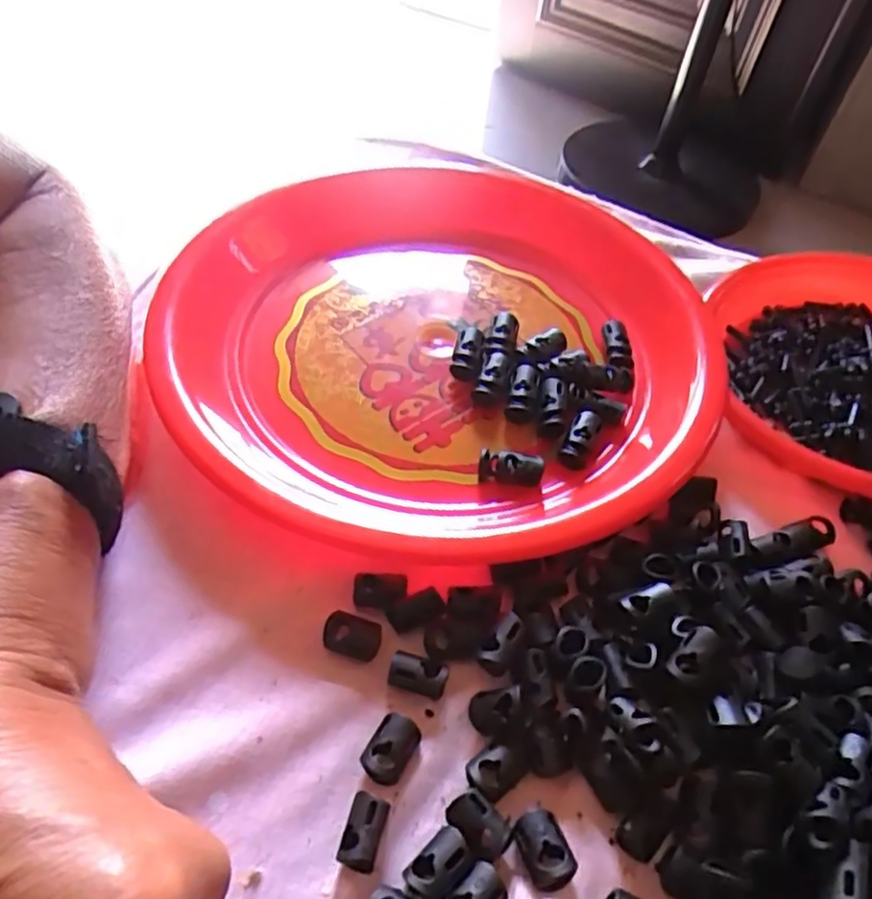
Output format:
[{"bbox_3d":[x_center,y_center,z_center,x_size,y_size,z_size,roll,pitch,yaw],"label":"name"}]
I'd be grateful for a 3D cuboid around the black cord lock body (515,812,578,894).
[{"bbox_3d":[0.033,0.120,0.205,0.014,0.008,0.020,-14,54,-16],"label":"black cord lock body"}]

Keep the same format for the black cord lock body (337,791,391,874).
[{"bbox_3d":[-0.022,0.115,0.205,0.011,0.012,0.019,14,51,5],"label":"black cord lock body"}]

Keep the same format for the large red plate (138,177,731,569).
[{"bbox_3d":[0.005,-0.058,0.325,0.246,0.027,0.249,3,51,-4],"label":"large red plate"}]

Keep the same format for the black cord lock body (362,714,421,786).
[{"bbox_3d":[-0.014,0.097,0.222,0.014,0.009,0.019,22,53,12],"label":"black cord lock body"}]

